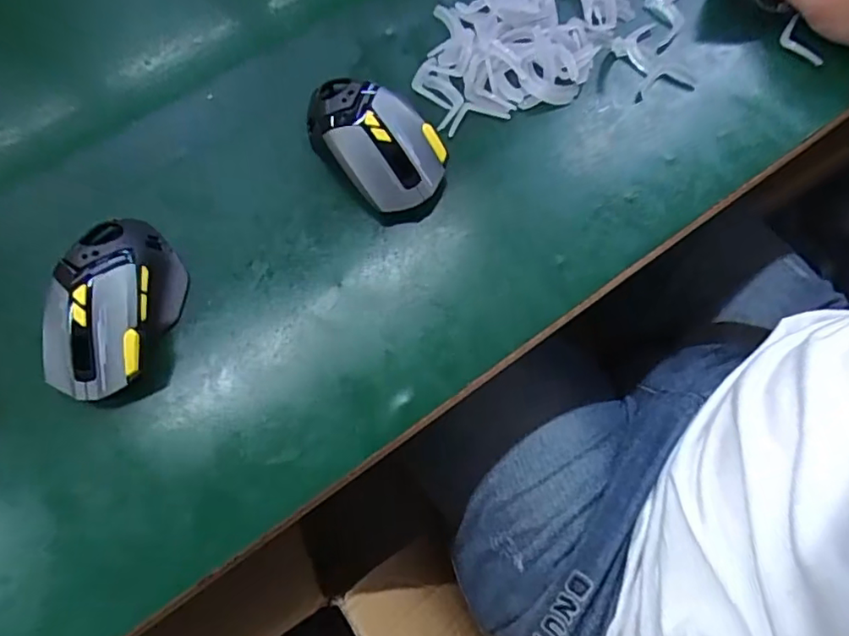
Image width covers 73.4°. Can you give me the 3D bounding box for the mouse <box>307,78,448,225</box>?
[{"bbox_3d":[-0.036,-0.126,0.394,0.068,0.038,0.120,-42,75,-14],"label":"mouse"}]

